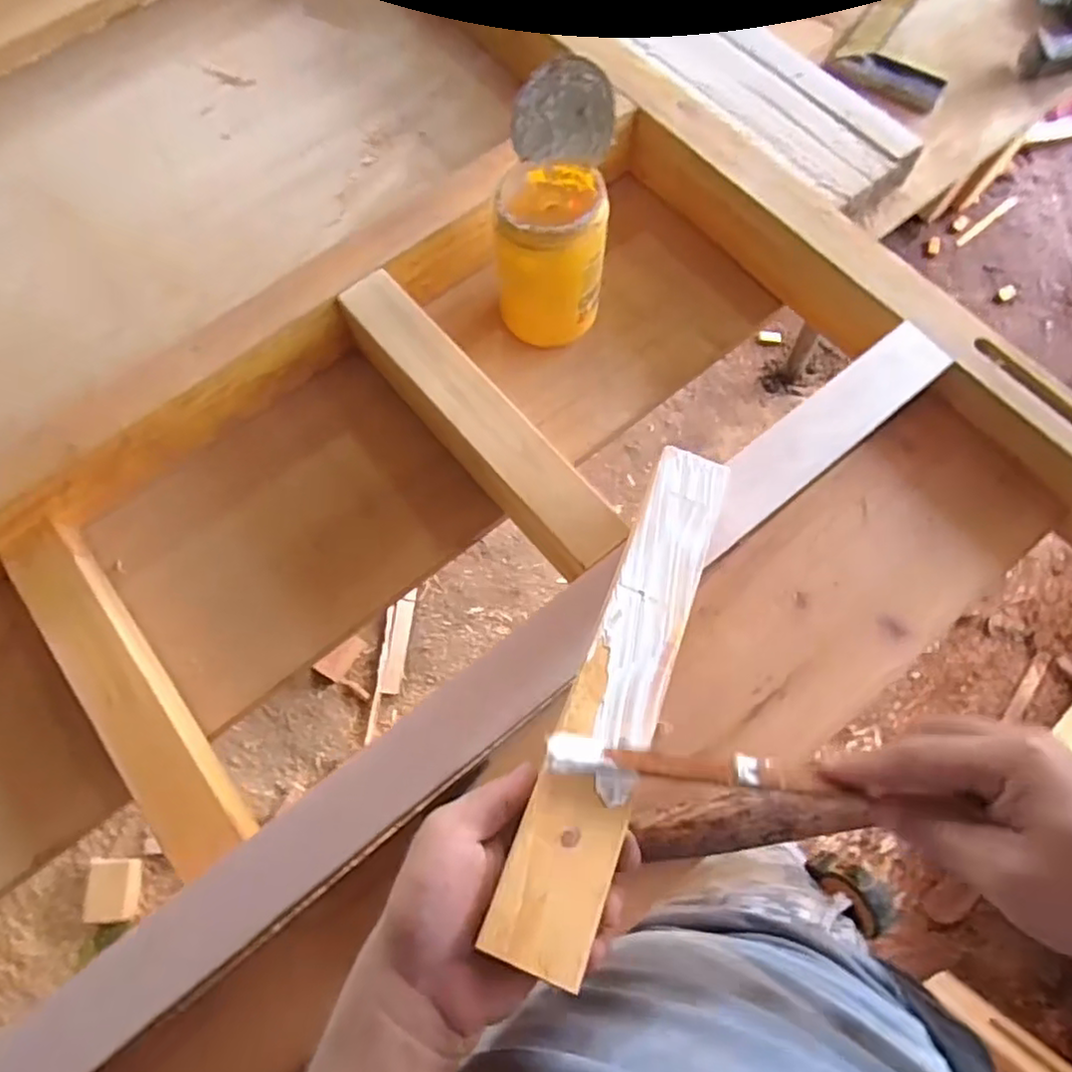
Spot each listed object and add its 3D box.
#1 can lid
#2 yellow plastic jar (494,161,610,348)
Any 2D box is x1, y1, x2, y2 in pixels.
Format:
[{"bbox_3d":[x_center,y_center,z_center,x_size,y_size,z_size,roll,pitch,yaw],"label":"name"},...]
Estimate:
[{"bbox_3d":[0.022,-0.332,0.530,0.084,0.071,0.007,15,27,19],"label":"can lid"},{"bbox_3d":[0.014,-0.248,0.616,0.092,0.159,0.094,0,69,0],"label":"yellow plastic jar"}]

